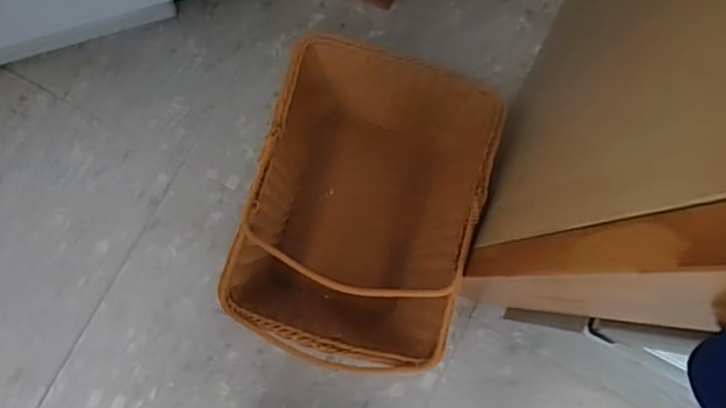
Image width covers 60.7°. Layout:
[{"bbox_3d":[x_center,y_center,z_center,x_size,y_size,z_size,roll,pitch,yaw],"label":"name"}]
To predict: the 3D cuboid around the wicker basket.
[{"bbox_3d":[-0.007,0.009,1.040,0.334,0.260,0.458,17,82,-5],"label":"wicker basket"}]

